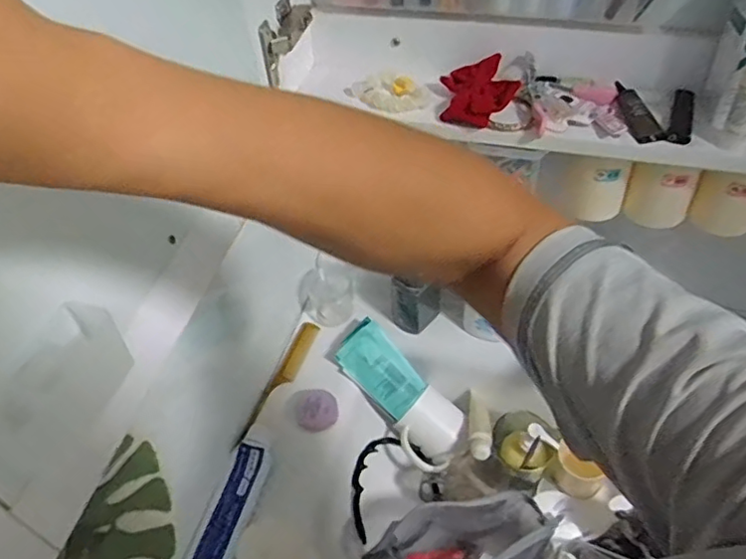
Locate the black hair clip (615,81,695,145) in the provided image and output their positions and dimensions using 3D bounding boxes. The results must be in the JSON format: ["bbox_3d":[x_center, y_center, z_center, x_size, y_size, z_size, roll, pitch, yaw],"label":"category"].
[{"bbox_3d":[0.263,-0.156,0.561,0.071,0.021,0.067,11,49,13],"label":"black hair clip"}]

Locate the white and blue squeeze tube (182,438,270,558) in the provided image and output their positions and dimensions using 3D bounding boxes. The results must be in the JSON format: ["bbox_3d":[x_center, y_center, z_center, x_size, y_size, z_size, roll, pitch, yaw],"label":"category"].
[{"bbox_3d":[-0.161,0.267,0.672,0.053,0.032,0.168,14,50,16],"label":"white and blue squeeze tube"}]

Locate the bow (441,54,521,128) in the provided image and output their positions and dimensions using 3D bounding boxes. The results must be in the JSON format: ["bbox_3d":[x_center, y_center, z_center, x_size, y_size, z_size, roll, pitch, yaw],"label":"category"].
[{"bbox_3d":[0.102,-0.185,0.586,0.069,0.032,0.087,1,48,5],"label":"bow"}]

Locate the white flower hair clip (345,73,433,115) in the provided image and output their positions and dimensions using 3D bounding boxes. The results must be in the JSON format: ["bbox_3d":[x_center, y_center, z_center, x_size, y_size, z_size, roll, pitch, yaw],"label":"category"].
[{"bbox_3d":[0.015,-0.189,0.607,0.080,0.015,0.052,-4,47,0],"label":"white flower hair clip"}]

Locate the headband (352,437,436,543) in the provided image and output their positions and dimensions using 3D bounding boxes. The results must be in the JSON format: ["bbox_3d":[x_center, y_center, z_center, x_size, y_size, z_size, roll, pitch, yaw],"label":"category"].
[{"bbox_3d":[0.008,0.262,0.790,0.079,0.028,0.147,51,48,-3],"label":"headband"}]

